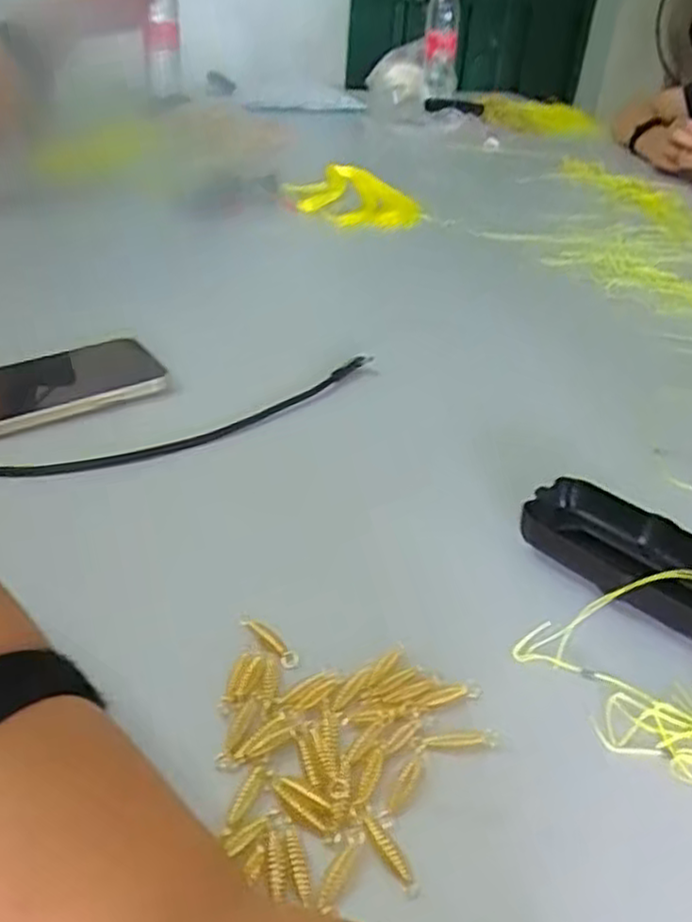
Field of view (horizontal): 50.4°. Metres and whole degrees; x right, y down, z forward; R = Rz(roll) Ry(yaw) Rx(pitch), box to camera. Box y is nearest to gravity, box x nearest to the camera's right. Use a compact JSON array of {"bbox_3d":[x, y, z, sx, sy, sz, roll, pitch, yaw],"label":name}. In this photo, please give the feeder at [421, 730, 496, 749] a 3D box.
[{"bbox_3d":[0.044,0.107,0.282,0.028,0.005,0.004,1,36,-6],"label":"feeder"}]

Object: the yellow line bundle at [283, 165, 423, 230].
[{"bbox_3d":[0.007,-0.277,0.774,0.144,0.041,0.070,4,36,-1],"label":"yellow line bundle"}]

